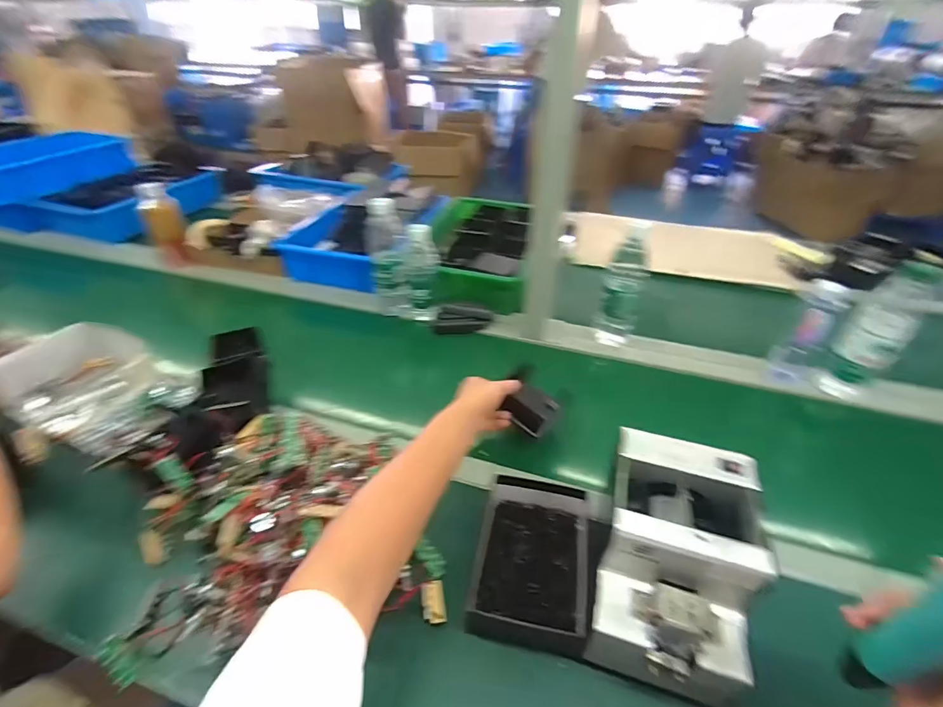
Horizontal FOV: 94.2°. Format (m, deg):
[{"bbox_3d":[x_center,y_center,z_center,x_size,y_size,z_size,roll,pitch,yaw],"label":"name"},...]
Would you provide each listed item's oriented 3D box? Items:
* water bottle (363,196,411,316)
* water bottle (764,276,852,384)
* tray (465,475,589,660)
[{"bbox_3d":[-0.163,-0.180,0.849,0.068,0.220,0.055,-11,40,-14],"label":"water bottle"},{"bbox_3d":[0.548,-0.031,0.711,0.068,0.167,0.049,30,47,32],"label":"water bottle"},{"bbox_3d":[0.069,0.217,0.483,0.118,0.053,0.180,8,39,9],"label":"tray"}]

